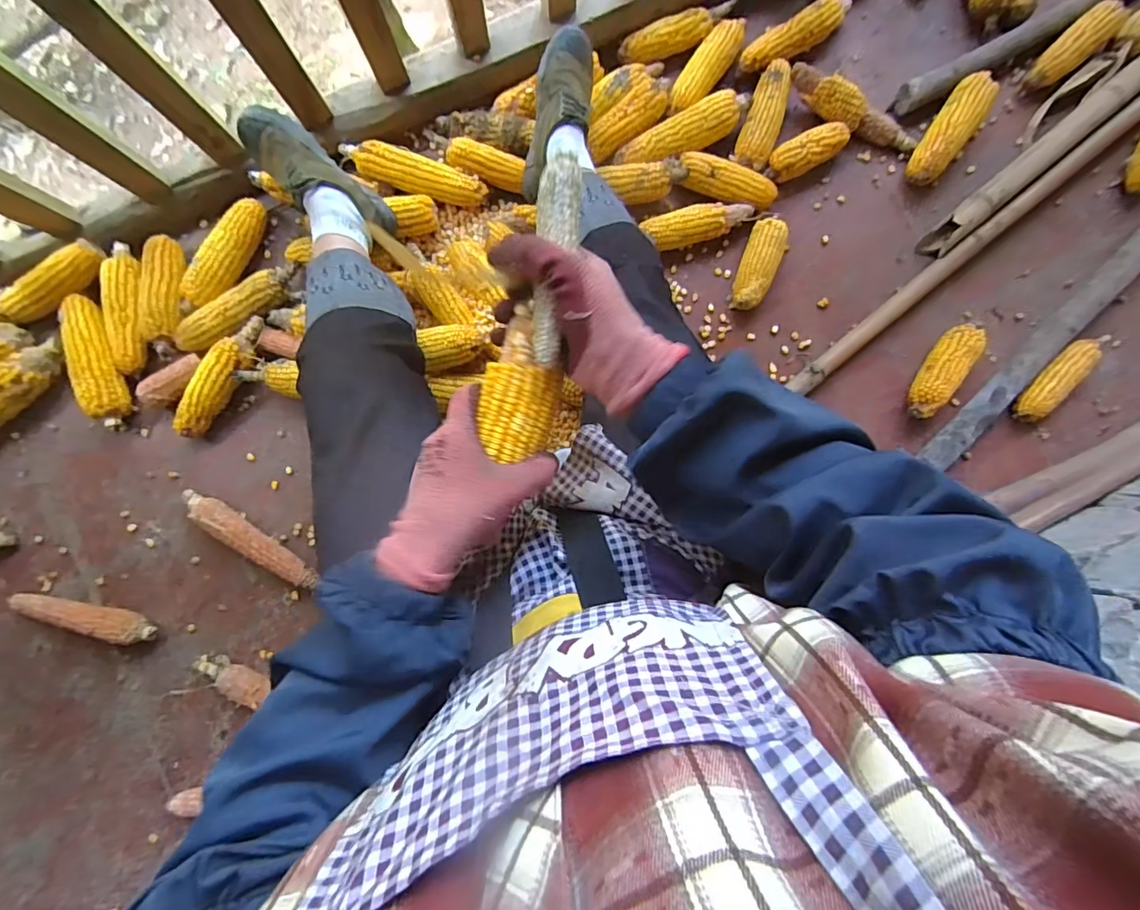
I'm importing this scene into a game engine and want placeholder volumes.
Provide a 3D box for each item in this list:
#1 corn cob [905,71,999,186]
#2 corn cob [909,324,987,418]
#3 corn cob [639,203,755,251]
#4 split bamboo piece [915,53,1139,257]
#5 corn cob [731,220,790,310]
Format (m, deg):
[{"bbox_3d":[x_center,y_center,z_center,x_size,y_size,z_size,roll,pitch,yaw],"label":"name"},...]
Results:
[{"bbox_3d":[0.613,-0.519,0.815,0.065,0.051,0.188,32,88,0],"label":"corn cob"},{"bbox_3d":[0.569,-0.132,0.772,0.050,0.053,0.161,32,88,0],"label":"corn cob"},{"bbox_3d":[0.204,-0.367,0.806,0.172,0.052,0.063,-18,89,-2],"label":"corn cob"},{"bbox_3d":[0.971,-0.657,0.808,1.022,0.032,0.055,-40,90,-2],"label":"split bamboo piece"},{"bbox_3d":[0.298,-0.297,0.805,0.059,0.055,0.143,19,88,-1],"label":"corn cob"}]

